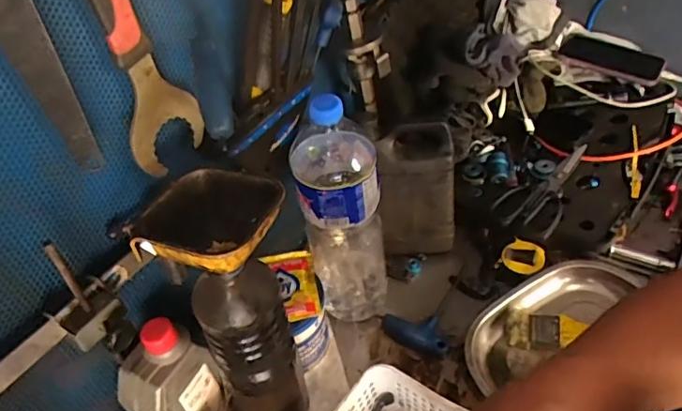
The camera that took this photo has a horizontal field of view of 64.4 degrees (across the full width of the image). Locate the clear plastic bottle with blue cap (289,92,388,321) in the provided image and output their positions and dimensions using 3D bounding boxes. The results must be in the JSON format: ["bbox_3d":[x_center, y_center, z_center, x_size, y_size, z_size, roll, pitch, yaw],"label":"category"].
[{"bbox_3d":[0.004,0.013,0.612,0.091,0.311,0.098,-9,44,1],"label":"clear plastic bottle with blue cap"}]

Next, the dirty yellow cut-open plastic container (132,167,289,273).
[{"bbox_3d":[-0.097,0.018,0.411,0.095,0.050,0.096,10,47,20],"label":"dirty yellow cut-open plastic container"}]

